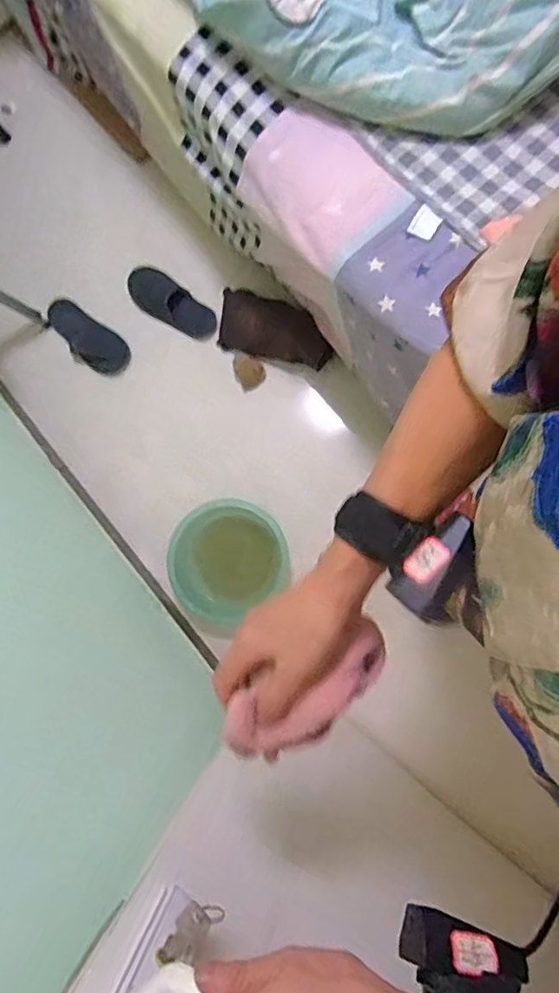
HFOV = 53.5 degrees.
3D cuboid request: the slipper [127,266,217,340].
[{"bbox_3d":[-0.287,-0.521,1.475,0.275,0.047,0.117,31,80,7],"label":"slipper"}]

